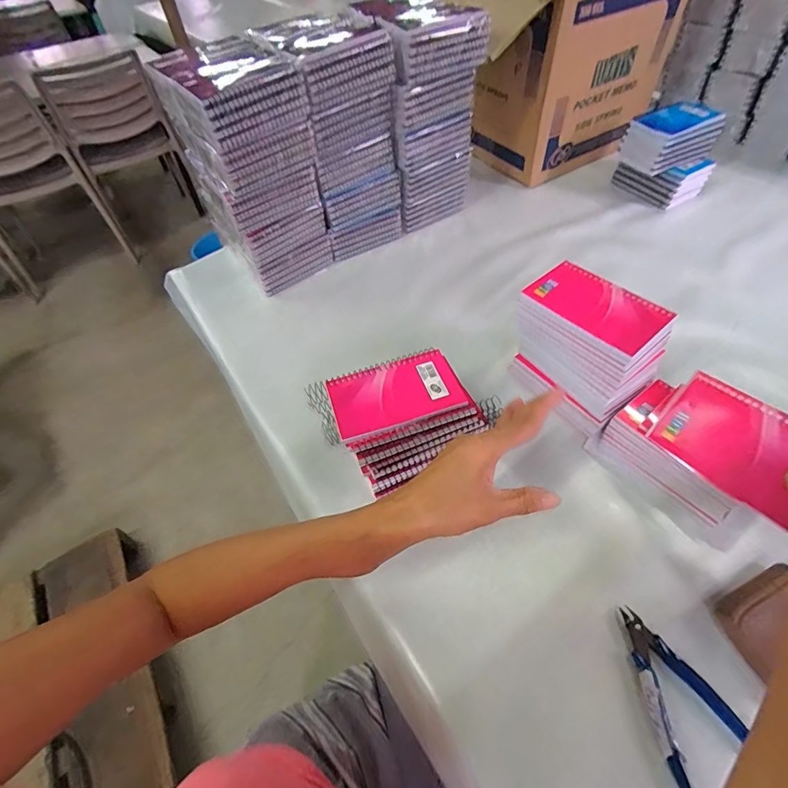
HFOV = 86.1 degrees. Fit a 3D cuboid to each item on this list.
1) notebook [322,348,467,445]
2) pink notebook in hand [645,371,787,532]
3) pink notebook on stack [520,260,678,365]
[{"bbox_3d":[0.001,-0.001,0.440,0.133,0.010,0.085,-16,53,-9],"label":"notebook"},{"bbox_3d":[0.303,0.043,0.372,0.008,0.080,0.132,17,21,-30],"label":"pink notebook in hand"},{"bbox_3d":[0.207,-0.089,0.434,0.081,0.011,0.129,-36,58,-22],"label":"pink notebook on stack"}]

